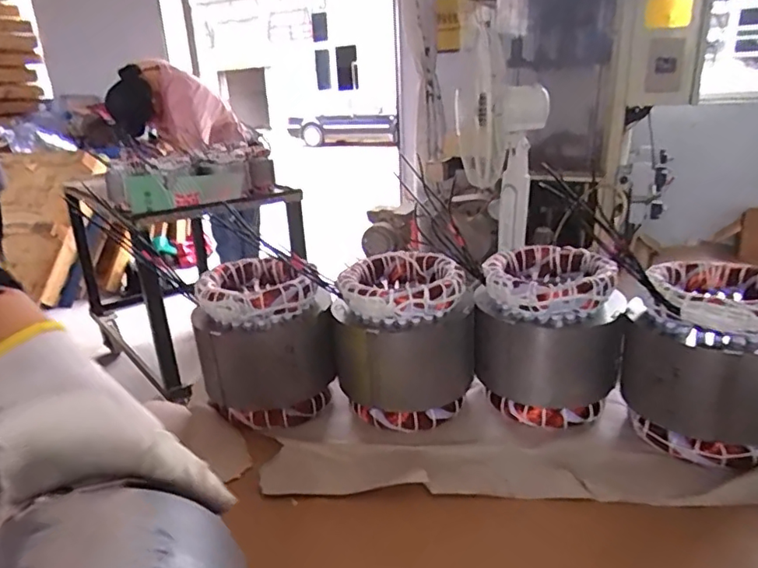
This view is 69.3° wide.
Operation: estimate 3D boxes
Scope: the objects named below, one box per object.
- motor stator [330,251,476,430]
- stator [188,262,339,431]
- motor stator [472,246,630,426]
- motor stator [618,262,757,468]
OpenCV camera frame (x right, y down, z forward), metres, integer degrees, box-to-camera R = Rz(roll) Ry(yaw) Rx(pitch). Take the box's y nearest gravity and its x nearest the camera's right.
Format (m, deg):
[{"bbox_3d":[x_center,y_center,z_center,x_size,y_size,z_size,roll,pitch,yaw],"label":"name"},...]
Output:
[{"bbox_3d":[0.022,0.064,0.611,0.143,0.166,0.123,-7,19,-13],"label":"motor stator"},{"bbox_3d":[-0.126,0.067,0.609,0.134,0.162,0.135,-7,19,-13],"label":"stator"},{"bbox_3d":[0.183,0.058,0.602,0.140,0.167,0.126,5,20,21],"label":"motor stator"},{"bbox_3d":[0.311,0.077,0.522,0.142,0.163,0.133,9,22,30],"label":"motor stator"}]

